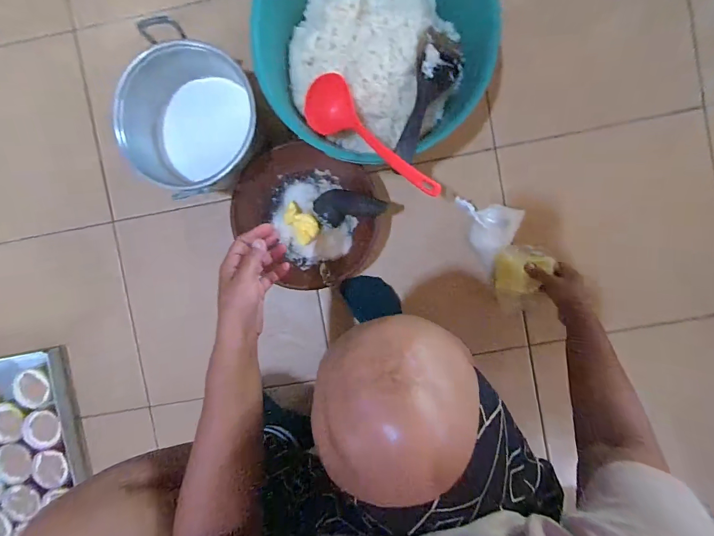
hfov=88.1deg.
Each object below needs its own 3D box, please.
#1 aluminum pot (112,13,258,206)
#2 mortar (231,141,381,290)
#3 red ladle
[{"bbox_3d":[-0.283,-0.247,0.652,0.224,0.148,0.235,0,92,2],"label":"aluminum pot"},{"bbox_3d":[-0.084,-0.101,0.709,0.238,0.085,0.260,0,92,2],"label":"mortar"},{"bbox_3d":[0.016,-0.196,0.554,0.081,0.064,0.284,-43,60,3],"label":"red ladle"}]

